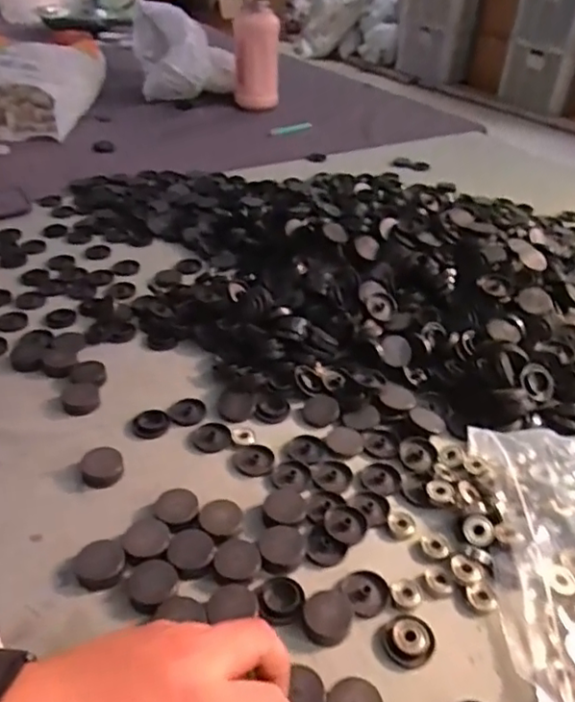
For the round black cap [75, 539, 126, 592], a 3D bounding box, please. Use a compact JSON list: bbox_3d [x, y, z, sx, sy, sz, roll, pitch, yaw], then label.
[{"bbox_3d":[-0.132,0.150,0.419,0.033,0.007,0.036,2,37,-1],"label":"round black cap"}]

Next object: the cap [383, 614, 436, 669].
[{"bbox_3d":[0.079,0.186,0.384,0.031,0.010,0.032,2,37,-1],"label":"cap"}]

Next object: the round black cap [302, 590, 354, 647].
[{"bbox_3d":[0.027,0.176,0.393,0.031,0.013,0.032,2,37,-1],"label":"round black cap"}]

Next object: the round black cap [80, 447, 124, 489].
[{"bbox_3d":[-0.153,0.097,0.491,0.033,0.011,0.037,-11,39,-17],"label":"round black cap"}]

